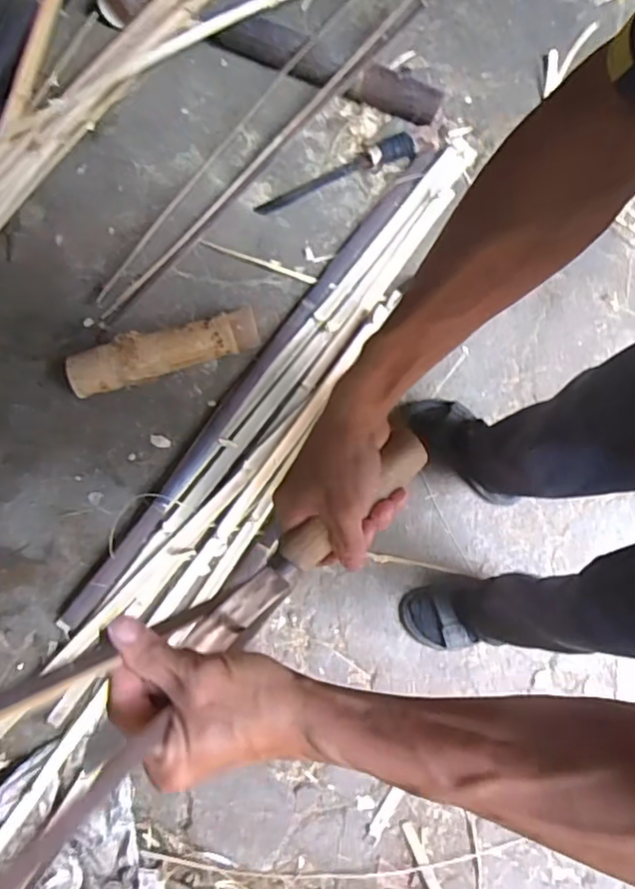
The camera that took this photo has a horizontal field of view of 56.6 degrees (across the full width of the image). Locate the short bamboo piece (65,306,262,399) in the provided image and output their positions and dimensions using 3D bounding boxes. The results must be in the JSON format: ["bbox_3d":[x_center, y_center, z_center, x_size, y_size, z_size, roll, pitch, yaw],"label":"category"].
[{"bbox_3d":[-0.276,-0.166,1.073,0.342,0.078,0.080,-17,77,-6],"label":"short bamboo piece"}]

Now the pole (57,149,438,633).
[{"bbox_3d":[-0.098,-0.150,1.109,0.049,0.029,1.146,34,77,7],"label":"pole"}]

